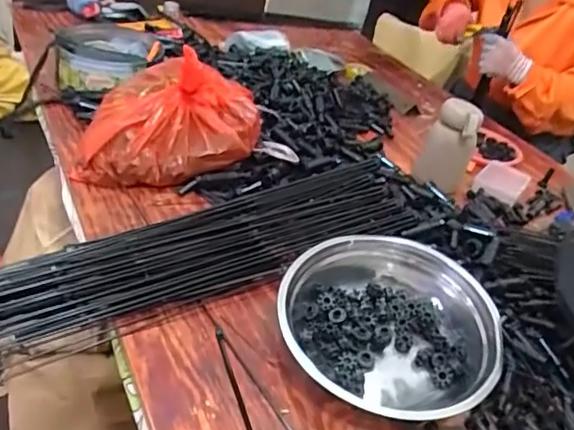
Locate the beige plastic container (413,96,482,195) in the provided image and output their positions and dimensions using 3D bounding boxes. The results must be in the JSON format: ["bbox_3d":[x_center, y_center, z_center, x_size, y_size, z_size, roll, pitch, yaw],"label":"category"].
[{"bbox_3d":[0.258,-0.106,0.898,0.079,0.143,0.062,20,34,10],"label":"beige plastic container"}]

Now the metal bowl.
[{"bbox_3d":[0.099,0.104,0.581,0.204,0.069,0.186,9,34,-6],"label":"metal bowl"}]

